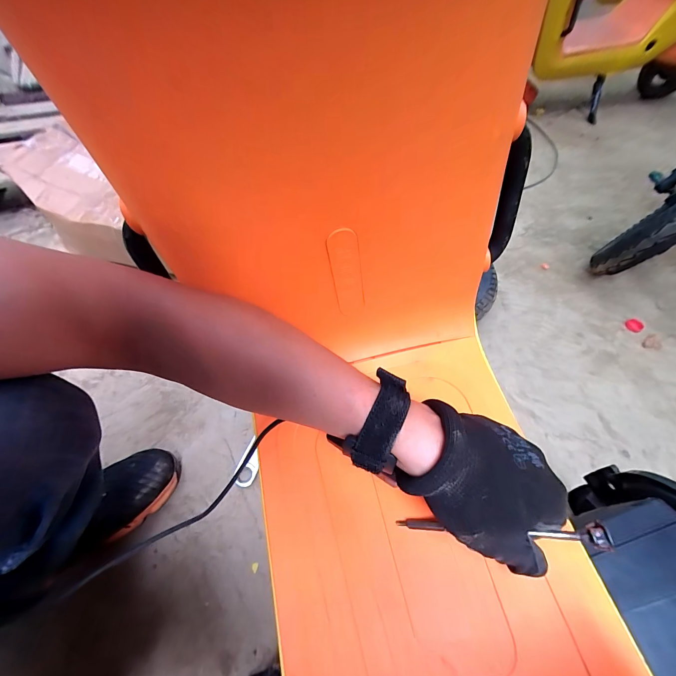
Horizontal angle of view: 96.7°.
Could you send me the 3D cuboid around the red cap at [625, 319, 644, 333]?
[{"bbox_3d":[0.681,-0.029,0.691,0.033,0.012,0.032,0,56,-1],"label":"red cap"}]

